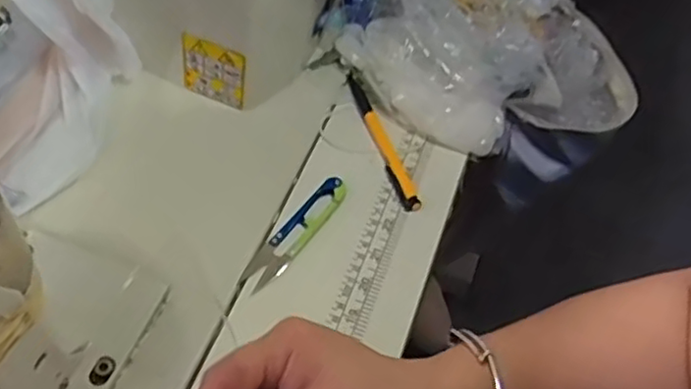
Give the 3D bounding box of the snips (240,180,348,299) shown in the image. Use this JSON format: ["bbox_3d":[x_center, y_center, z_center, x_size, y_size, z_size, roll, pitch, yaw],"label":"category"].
[{"bbox_3d":[-0.035,0.026,0.475,0.024,0.012,0.101,30,58,18],"label":"snips"}]

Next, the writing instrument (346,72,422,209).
[{"bbox_3d":[0.028,-0.044,0.528,0.015,0.011,0.137,-13,55,-12],"label":"writing instrument"}]

